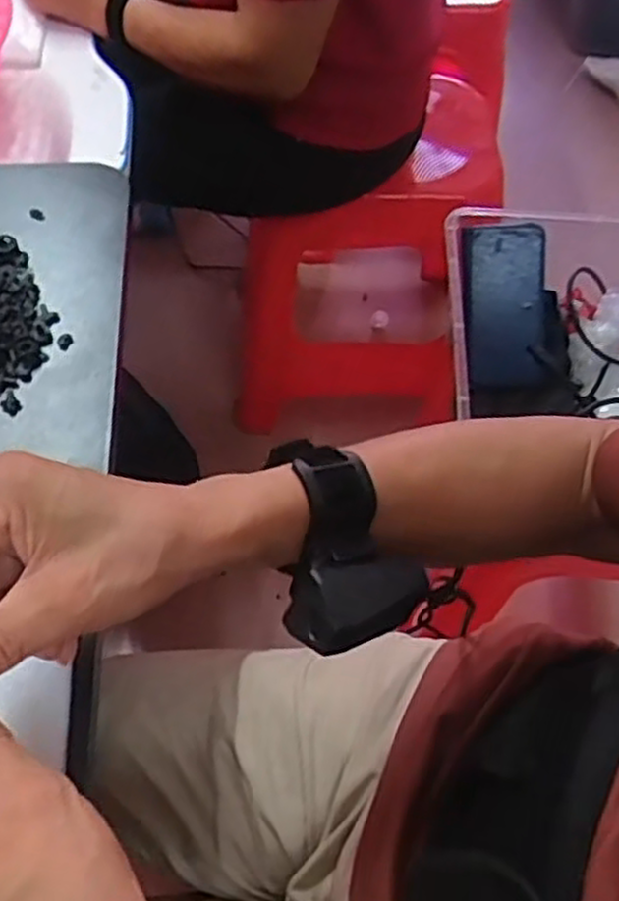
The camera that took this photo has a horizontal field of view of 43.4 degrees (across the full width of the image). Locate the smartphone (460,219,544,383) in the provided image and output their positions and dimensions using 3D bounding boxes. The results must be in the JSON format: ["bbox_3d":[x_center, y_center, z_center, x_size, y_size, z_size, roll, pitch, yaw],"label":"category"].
[{"bbox_3d":[0.191,-0.141,0.759,0.080,0.010,0.154,-6,101,-5],"label":"smartphone"}]

